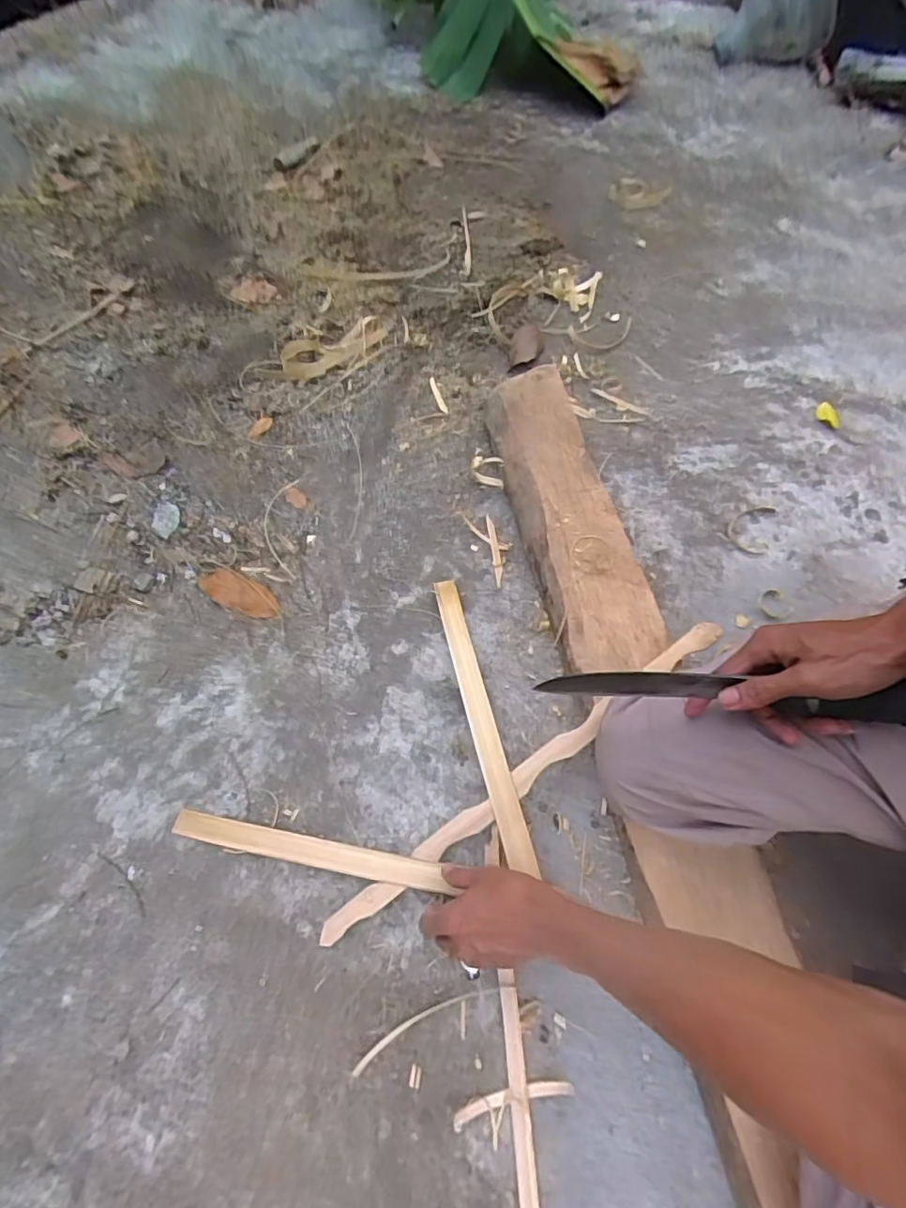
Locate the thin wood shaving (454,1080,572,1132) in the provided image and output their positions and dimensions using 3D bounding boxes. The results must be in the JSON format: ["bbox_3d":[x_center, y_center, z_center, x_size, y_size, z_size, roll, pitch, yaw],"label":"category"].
[{"bbox_3d":[0.055,0.453,0.511,0.110,0.024,0.012,-11,64,-5],"label":"thin wood shaving"}]

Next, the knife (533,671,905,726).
[{"bbox_3d":[0.226,0.065,0.449,0.307,0.037,0.037,0,62,22],"label":"knife"}]

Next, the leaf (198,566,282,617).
[{"bbox_3d":[-0.286,-0.015,0.754,0.112,0.009,0.046,23,66,11],"label":"leaf"}]

